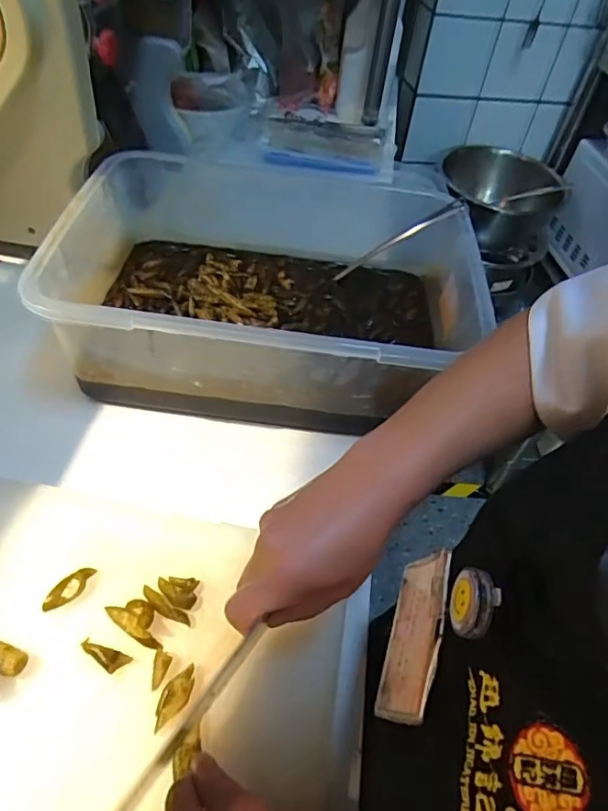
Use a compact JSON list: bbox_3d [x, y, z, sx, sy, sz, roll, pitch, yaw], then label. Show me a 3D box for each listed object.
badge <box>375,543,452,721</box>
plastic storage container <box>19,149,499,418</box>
[{"bbox_3d":[0.063,0.130,0.308,0.004,0.066,0.092,23,57,-4],"label":"badge"},{"bbox_3d":[-0.032,-0.141,0.589,0.414,0.150,0.342,4,48,1],"label":"plastic storage container"}]

